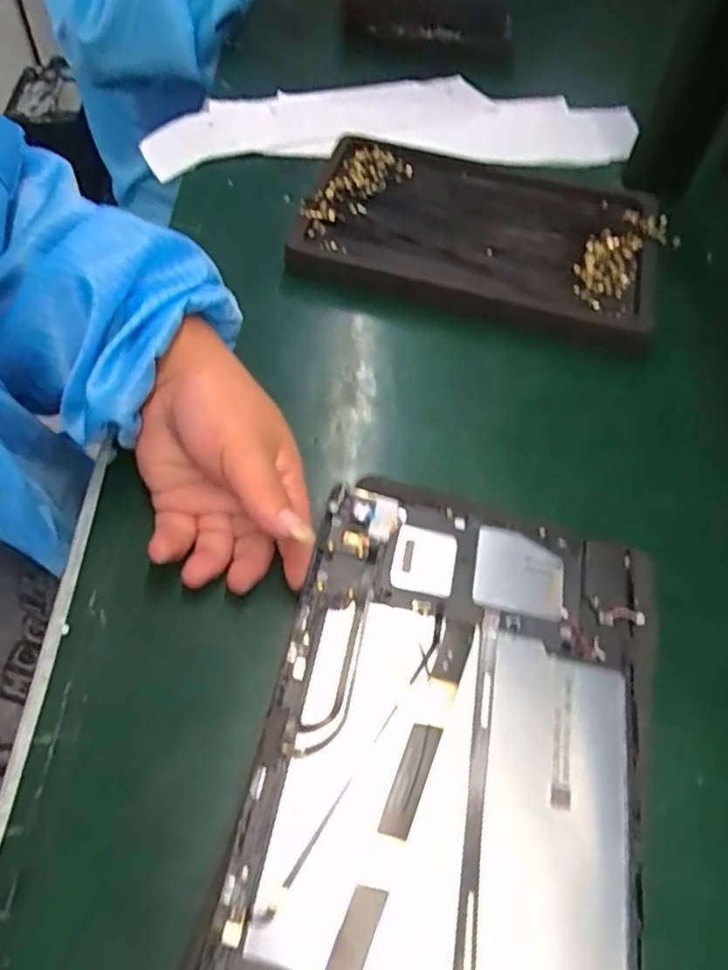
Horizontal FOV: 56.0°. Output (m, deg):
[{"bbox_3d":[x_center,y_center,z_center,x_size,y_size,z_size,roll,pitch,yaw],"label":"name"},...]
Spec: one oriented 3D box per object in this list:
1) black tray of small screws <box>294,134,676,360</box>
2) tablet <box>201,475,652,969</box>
[{"bbox_3d":[0.082,-0.183,0.499,0.250,0.027,0.168,16,57,6],"label":"black tray of small screws"},{"bbox_3d":[0.037,0.112,0.274,0.152,0.007,0.242,11,57,3],"label":"tablet"}]

